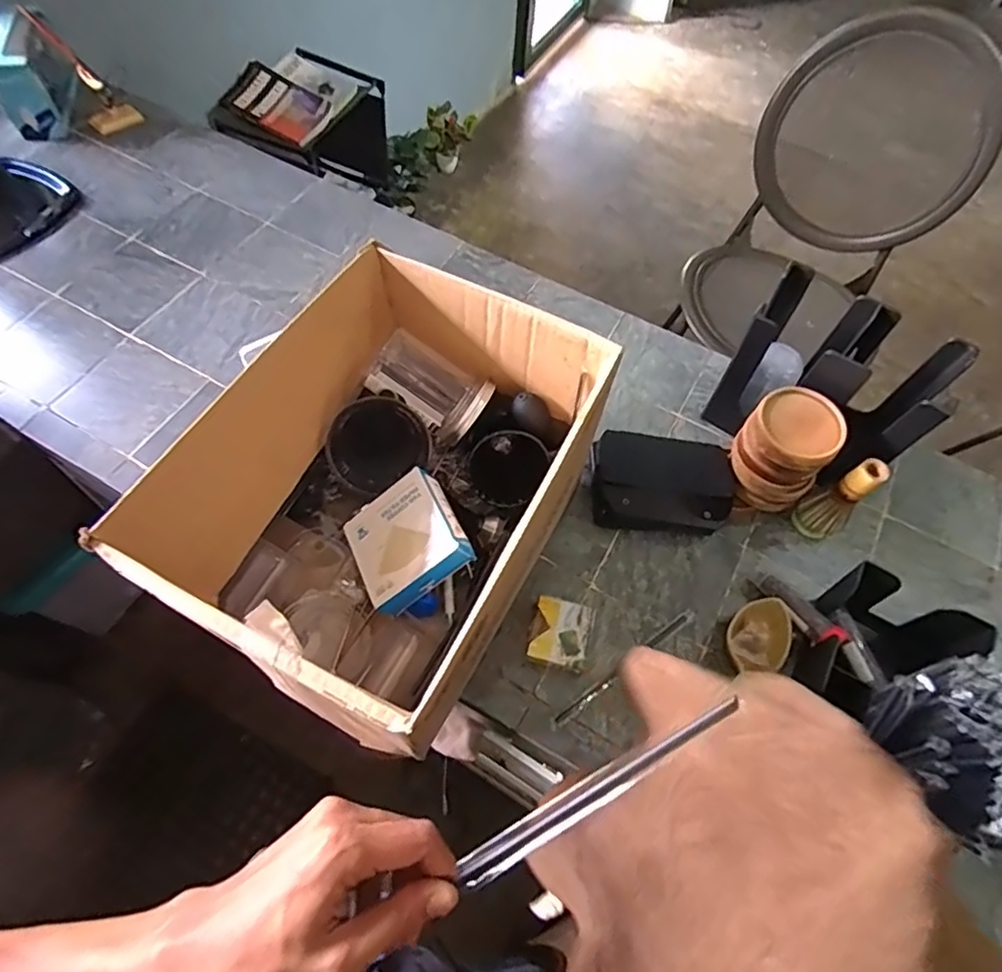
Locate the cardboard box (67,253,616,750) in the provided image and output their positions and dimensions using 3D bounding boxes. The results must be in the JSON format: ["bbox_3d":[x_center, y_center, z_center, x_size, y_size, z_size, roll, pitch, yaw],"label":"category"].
[{"bbox_3d":[-0.105,0.019,0.623,0.291,0.251,0.396,26,62,11],"label":"cardboard box"}]

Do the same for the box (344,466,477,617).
[{"bbox_3d":[-0.096,0.058,0.625,0.115,0.035,0.120,-41,57,12],"label":"box"}]

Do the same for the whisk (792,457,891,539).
[{"bbox_3d":[0.406,0.022,0.727,0.047,0.136,0.050,2,60,-3],"label":"whisk"}]

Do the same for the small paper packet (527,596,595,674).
[{"bbox_3d":[0.068,0.167,0.676,0.066,0.030,0.070,13,60,4],"label":"small paper packet"}]

